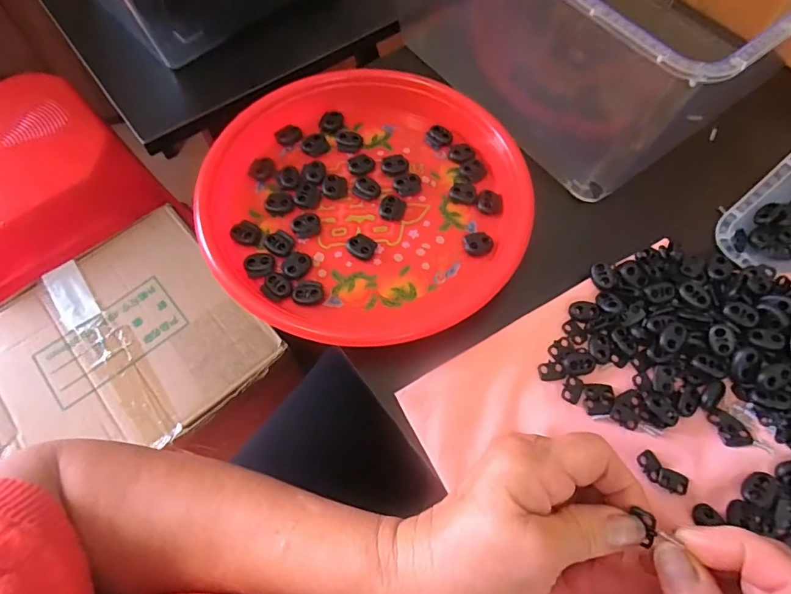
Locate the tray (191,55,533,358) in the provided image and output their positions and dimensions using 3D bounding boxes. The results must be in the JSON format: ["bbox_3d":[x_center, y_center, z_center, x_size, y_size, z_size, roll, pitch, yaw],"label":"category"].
[{"bbox_3d":[-0.021,-0.081,0.354,0.226,0.022,0.240,0,64,0],"label":"tray"}]

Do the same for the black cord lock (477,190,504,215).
[{"bbox_3d":[0.074,-0.074,0.367,0.020,0.006,0.020,0,64,0],"label":"black cord lock"}]

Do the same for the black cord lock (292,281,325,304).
[{"bbox_3d":[-0.061,-0.004,0.331,0.021,0.004,0.018,-4,65,-2],"label":"black cord lock"}]

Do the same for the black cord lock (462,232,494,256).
[{"bbox_3d":[0.062,-0.039,0.350,0.022,0.006,0.016,-3,64,-2],"label":"black cord lock"}]

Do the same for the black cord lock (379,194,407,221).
[{"bbox_3d":[-0.002,-0.069,0.360,0.018,0.008,0.021,19,66,9],"label":"black cord lock"}]

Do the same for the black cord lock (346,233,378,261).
[{"bbox_3d":[-0.024,-0.037,0.346,0.019,0.009,0.018,33,69,15],"label":"black cord lock"}]

